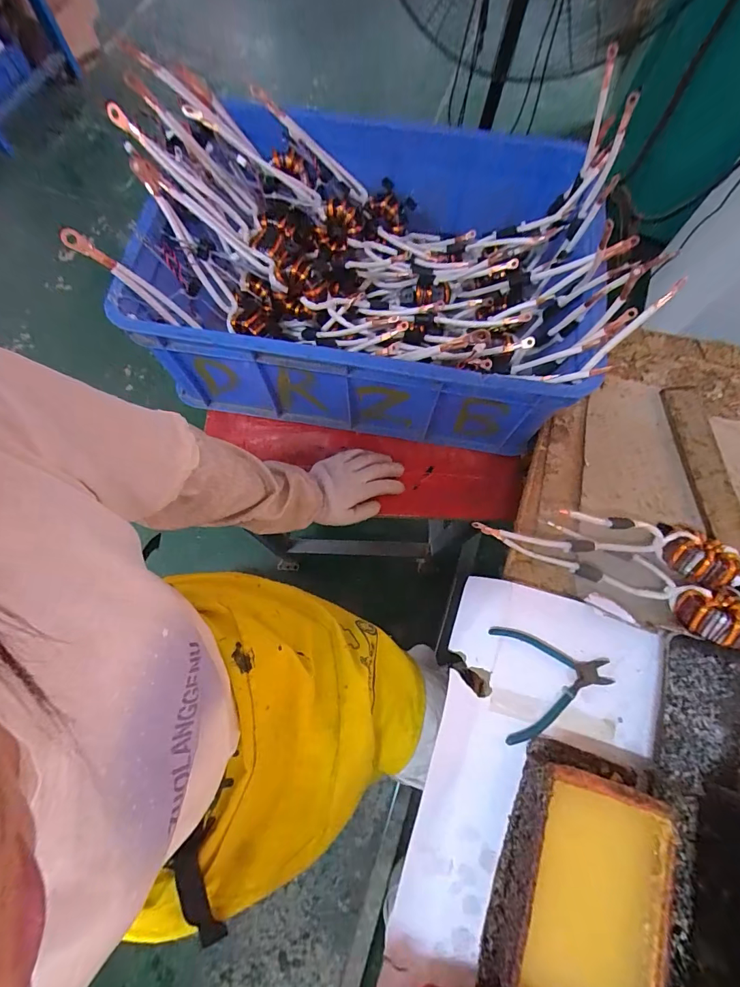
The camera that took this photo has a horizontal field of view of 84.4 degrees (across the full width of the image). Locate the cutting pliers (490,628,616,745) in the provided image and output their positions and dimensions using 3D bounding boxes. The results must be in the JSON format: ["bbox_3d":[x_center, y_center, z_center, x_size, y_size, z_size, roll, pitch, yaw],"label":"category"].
[{"bbox_3d":[0.223,0.223,0.490,0.137,0.008,0.123,-4,72,-2],"label":"cutting pliers"}]

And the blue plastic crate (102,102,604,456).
[{"bbox_3d":[0.001,-0.337,0.630,0.600,0.200,0.445,10,72,2],"label":"blue plastic crate"}]

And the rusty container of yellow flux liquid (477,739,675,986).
[{"bbox_3d":[0.207,0.387,0.400,0.135,0.060,0.226,19,72,5],"label":"rusty container of yellow flux liquid"}]

